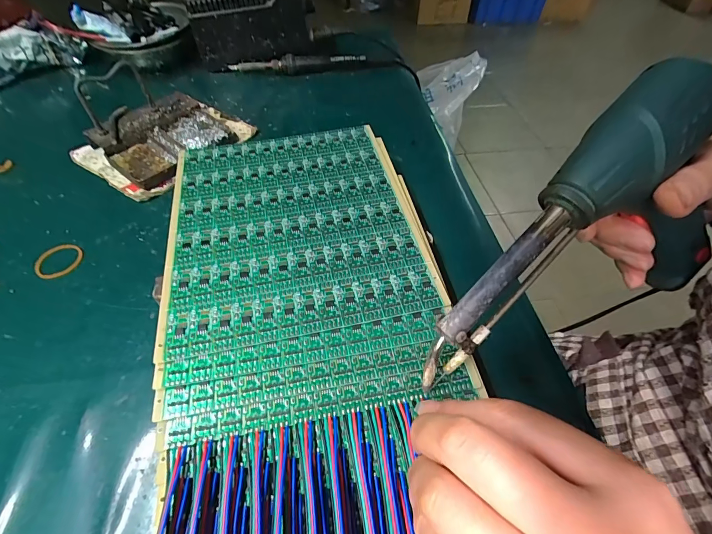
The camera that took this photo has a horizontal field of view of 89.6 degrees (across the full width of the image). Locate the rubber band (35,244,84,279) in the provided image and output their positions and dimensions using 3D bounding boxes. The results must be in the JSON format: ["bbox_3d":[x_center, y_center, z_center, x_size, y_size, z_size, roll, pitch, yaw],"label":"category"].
[{"bbox_3d":[-0.238,-0.006,0.287,0.033,0.004,0.034,-13,54,-13],"label":"rubber band"}]

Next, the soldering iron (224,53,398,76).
[{"bbox_3d":[-0.053,-0.273,0.479,0.223,0.018,0.019,-4,52,-6],"label":"soldering iron"}]

